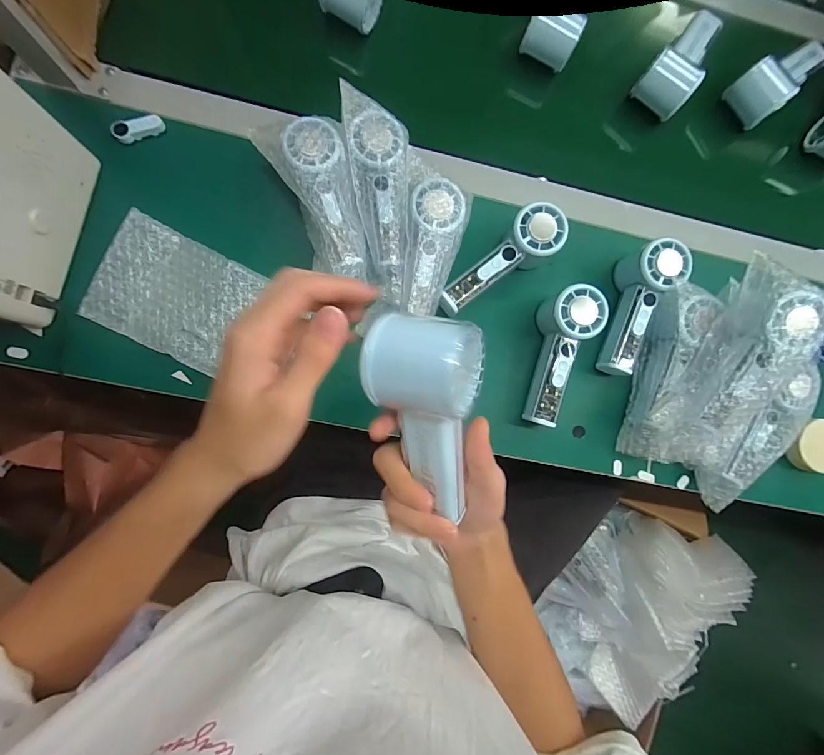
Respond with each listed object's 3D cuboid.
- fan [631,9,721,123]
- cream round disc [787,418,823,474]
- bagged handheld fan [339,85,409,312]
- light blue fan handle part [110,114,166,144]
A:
[{"bbox_3d":[0.345,-0.394,0.478,0.062,0.050,0.148,41,82,-2],"label":"fan"},{"bbox_3d":[0.495,0.084,0.473,0.059,0.025,0.060,1,86,-6],"label":"cream round disc"},{"bbox_3d":[-0.030,-0.180,0.398,0.057,0.049,0.199,-7,86,-7],"label":"bagged handheld fan"},{"bbox_3d":[-0.293,-0.268,0.416,0.050,0.014,0.018,-18,88,-8],"label":"light blue fan handle part"}]

